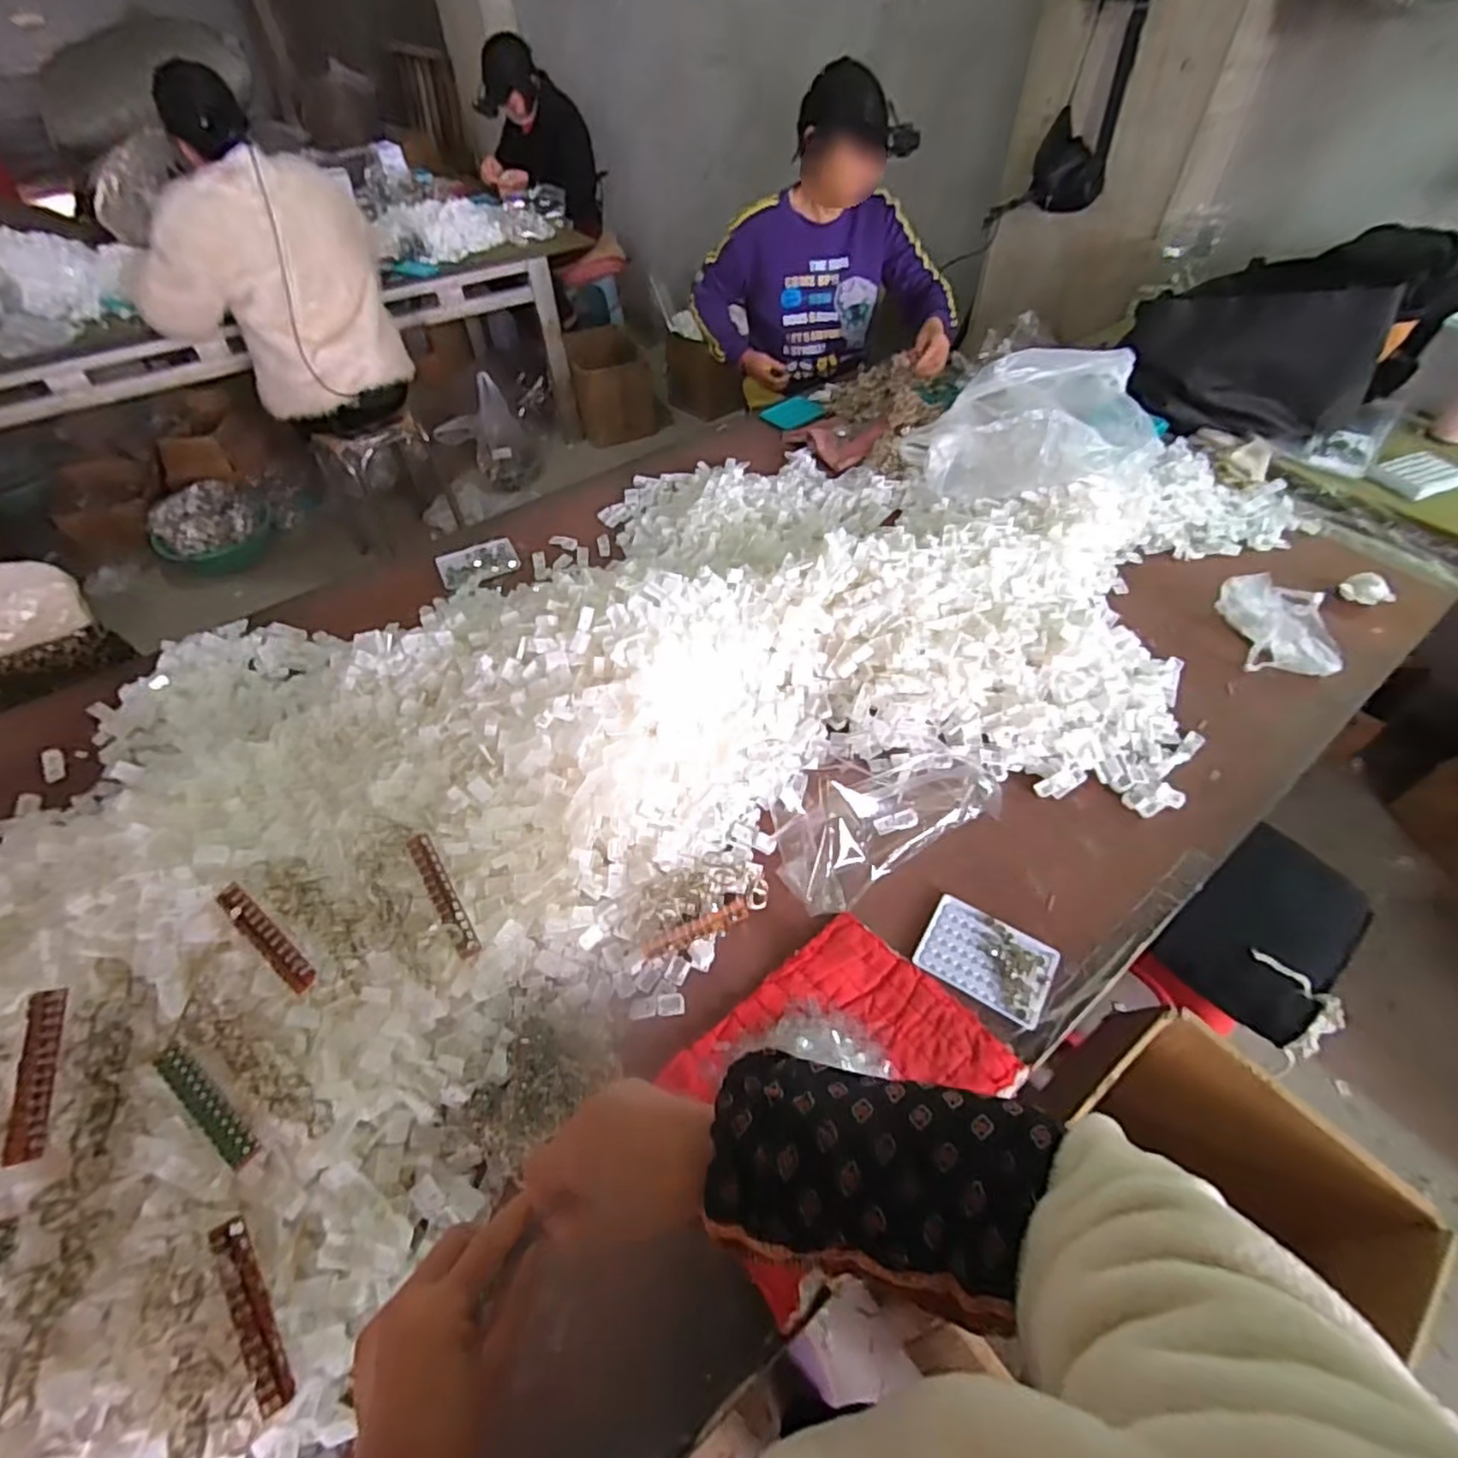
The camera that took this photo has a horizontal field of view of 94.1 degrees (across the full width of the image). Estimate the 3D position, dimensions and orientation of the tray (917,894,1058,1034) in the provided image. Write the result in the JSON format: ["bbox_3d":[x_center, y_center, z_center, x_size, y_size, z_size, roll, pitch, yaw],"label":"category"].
[{"bbox_3d":[0.276,0.244,0.726,0.131,0.009,0.098,28,56,22],"label":"tray"}]

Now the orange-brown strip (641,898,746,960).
[{"bbox_3d":[-0.033,0.215,0.732,0.127,0.016,0.023,-16,51,-28],"label":"orange-brown strip"}]

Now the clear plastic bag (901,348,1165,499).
[{"bbox_3d":[0.513,-0.521,1.184,0.358,0.211,0.222,2,50,3],"label":"clear plastic bag"}]

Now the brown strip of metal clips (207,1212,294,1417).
[{"bbox_3d":[-0.336,0.413,0.480,0.023,0.008,0.124,-13,72,-54],"label":"brown strip of metal clips"}]

